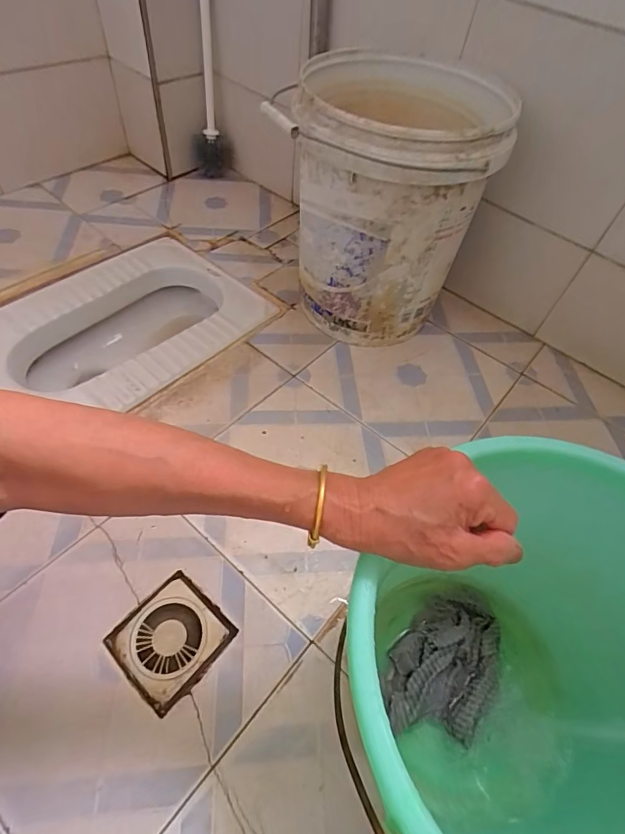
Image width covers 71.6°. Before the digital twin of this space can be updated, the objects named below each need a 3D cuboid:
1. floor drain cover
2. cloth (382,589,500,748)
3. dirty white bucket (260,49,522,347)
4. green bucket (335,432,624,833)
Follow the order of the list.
[{"bbox_3d":[-0.163,0.257,0.505,0.110,0.007,0.111,36,58,21],"label":"floor drain cover"},{"bbox_3d":[0.146,0.265,0.472,0.097,0.032,0.165,32,56,18],"label":"cloth"},{"bbox_3d":[0.123,-0.357,0.768,0.293,0.377,0.354,17,53,8],"label":"dirty white bucket"},{"bbox_3d":[0.170,0.223,0.364,0.278,0.268,0.294,3,52,-3],"label":"green bucket"}]

